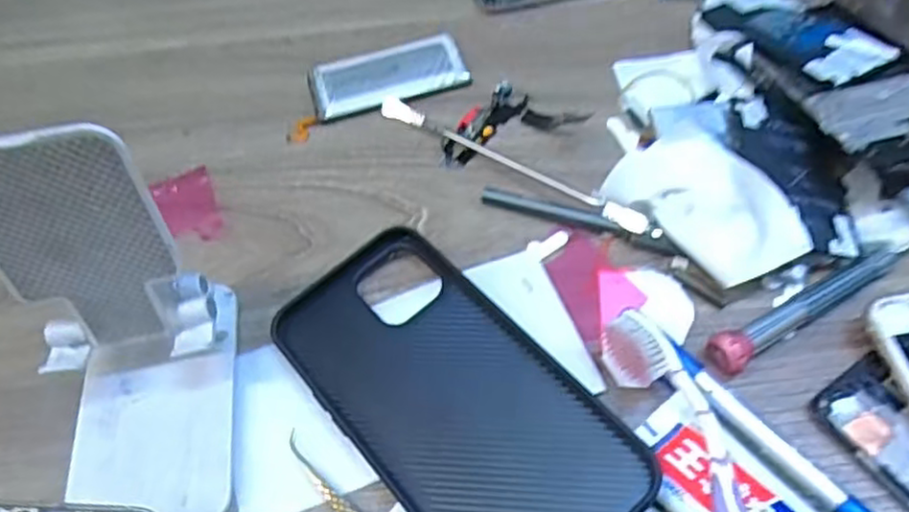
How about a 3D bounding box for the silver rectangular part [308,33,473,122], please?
[{"bbox_3d":[-0.038,-0.103,0.399,0.088,0.009,0.043,-14,57,-5],"label":"silver rectangular part"}]

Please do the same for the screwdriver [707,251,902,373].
[{"bbox_3d":[0.149,0.020,0.297,0.096,0.017,0.016,-30,59,-15],"label":"screwdriver"}]

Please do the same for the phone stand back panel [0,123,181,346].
[{"bbox_3d":[-0.135,-0.002,0.251,0.060,0.095,0.004,-11,42,-2],"label":"phone stand back panel"}]

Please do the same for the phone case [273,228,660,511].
[{"bbox_3d":[0.000,0.058,0.286,0.083,0.014,0.160,-36,61,-18],"label":"phone case"}]

